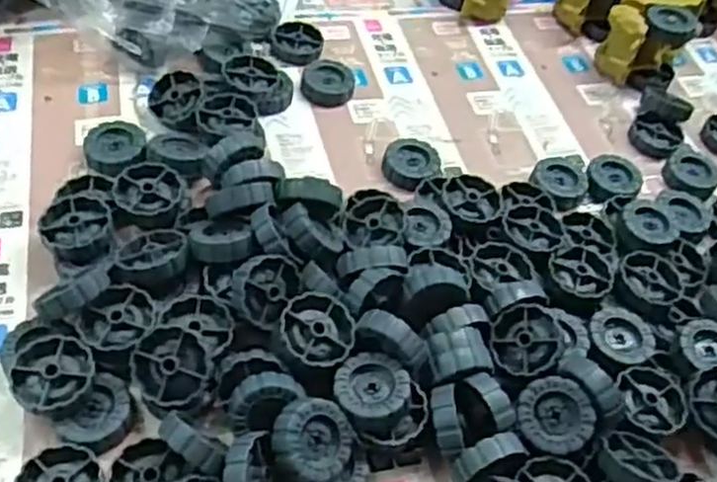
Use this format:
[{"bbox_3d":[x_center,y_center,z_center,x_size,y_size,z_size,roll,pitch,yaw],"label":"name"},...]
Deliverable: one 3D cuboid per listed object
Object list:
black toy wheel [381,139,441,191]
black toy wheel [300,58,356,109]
[{"bbox_3d":[0.036,-0.052,0.529,0.037,0.011,0.040,3,51,-3],"label":"black toy wheel"},{"bbox_3d":[-0.022,-0.115,0.571,0.038,0.011,0.039,3,51,-3],"label":"black toy wheel"}]

